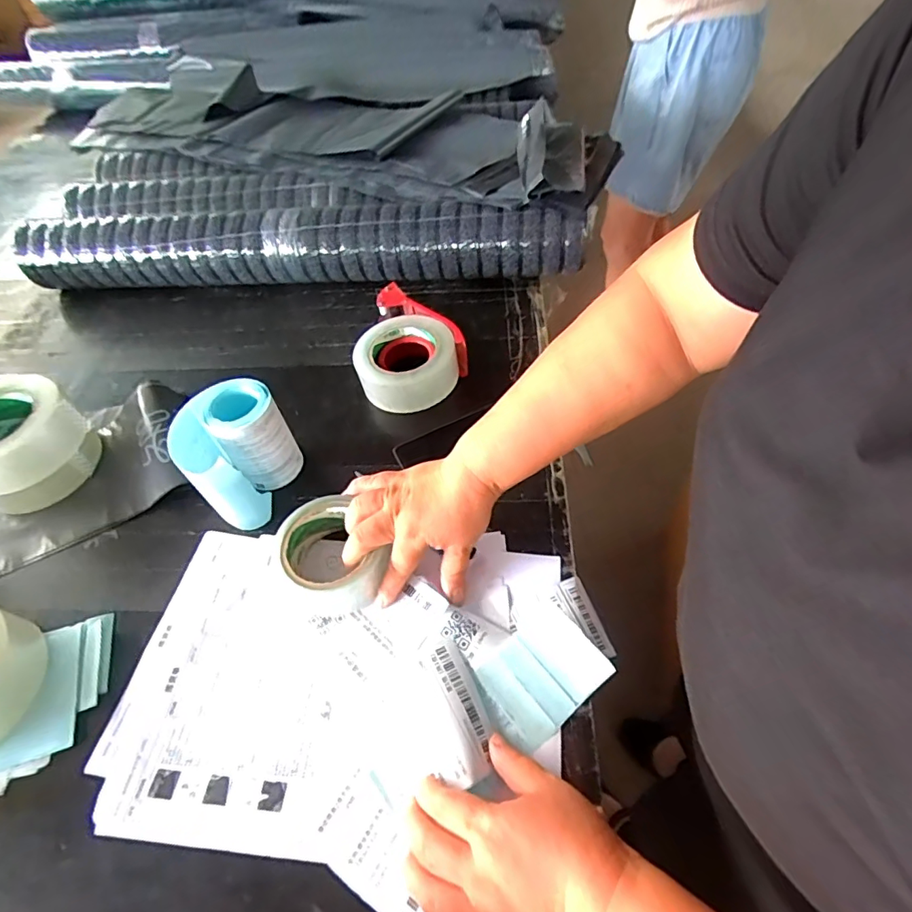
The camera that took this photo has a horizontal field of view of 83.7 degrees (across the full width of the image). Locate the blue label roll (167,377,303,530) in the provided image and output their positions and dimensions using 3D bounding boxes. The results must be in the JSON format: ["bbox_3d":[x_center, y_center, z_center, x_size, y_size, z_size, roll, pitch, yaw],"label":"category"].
[{"bbox_3d":[-0.215,-0.002,0.511,0.101,0.106,0.096,-3,52,4],"label":"blue label roll"}]

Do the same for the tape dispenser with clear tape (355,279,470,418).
[{"bbox_3d":[-0.066,-0.130,0.619,0.126,0.059,0.161,-26,54,-14],"label":"tape dispenser with clear tape"}]

